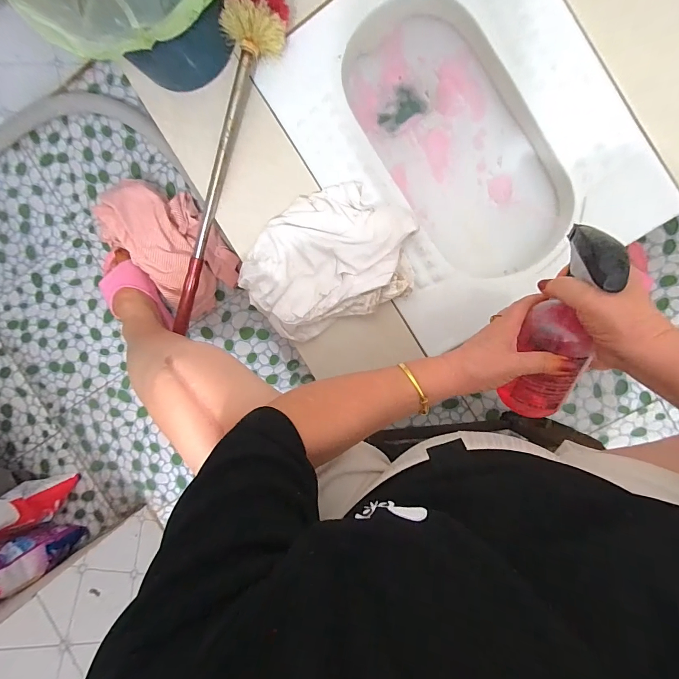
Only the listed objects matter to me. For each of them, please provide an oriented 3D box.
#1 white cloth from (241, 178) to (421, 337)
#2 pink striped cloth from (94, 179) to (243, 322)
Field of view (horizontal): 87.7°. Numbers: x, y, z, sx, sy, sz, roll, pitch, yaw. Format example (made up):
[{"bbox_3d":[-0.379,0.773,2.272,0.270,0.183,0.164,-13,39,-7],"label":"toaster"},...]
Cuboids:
[{"bbox_3d":[-0.020,-0.131,0.576,0.274,0.041,0.206,-23,91,9],"label":"white cloth"},{"bbox_3d":[-0.350,-0.196,0.697,0.298,0.087,0.183,44,98,1],"label":"pink striped cloth"}]

